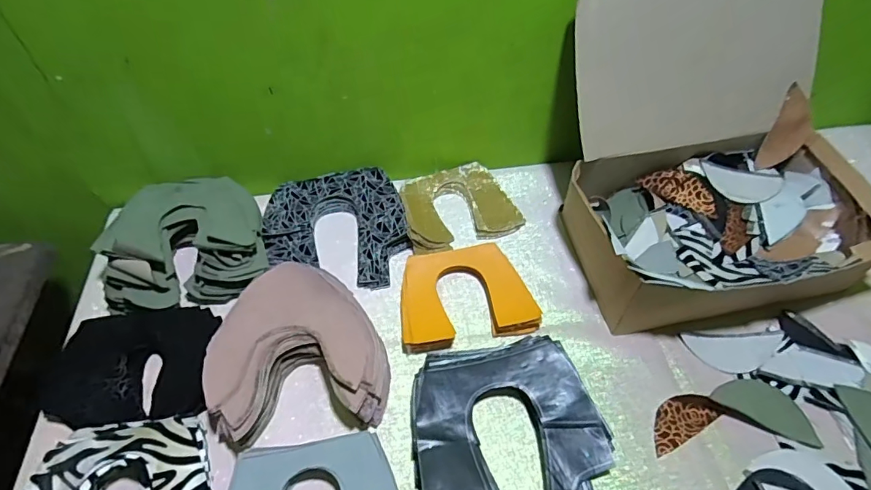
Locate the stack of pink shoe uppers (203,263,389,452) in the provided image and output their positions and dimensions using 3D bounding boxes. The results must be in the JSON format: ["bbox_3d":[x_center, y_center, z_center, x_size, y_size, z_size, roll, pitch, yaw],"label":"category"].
[{"bbox_3d":[-0.150,0.112,0.542,0.181,0.063,0.185,-7,51,-6],"label":"stack of pink shoe uppers"}]

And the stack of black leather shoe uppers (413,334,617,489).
[{"bbox_3d":[0.075,0.193,0.492,0.189,0.037,0.187,-10,52,-8],"label":"stack of black leather shoe uppers"}]

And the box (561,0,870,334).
[{"bbox_3d":[0.337,-0.103,0.600,0.333,0.293,0.324,-8,52,-7],"label":"box"}]

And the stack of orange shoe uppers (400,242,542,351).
[{"bbox_3d":[0.035,0.062,0.604,0.160,0.028,0.124,-9,52,-8],"label":"stack of orange shoe uppers"}]

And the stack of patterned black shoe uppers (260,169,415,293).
[{"bbox_3d":[-0.133,-0.023,0.665,0.186,0.032,0.180,-6,51,-5],"label":"stack of patterned black shoe uppers"}]

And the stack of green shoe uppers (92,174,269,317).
[{"bbox_3d":[-0.308,-0.013,0.611,0.172,0.063,0.176,-6,51,-5],"label":"stack of green shoe uppers"}]

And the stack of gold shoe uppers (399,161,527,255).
[{"bbox_3d":[0.030,-0.058,0.699,0.159,0.027,0.129,-14,53,-12],"label":"stack of gold shoe uppers"}]

